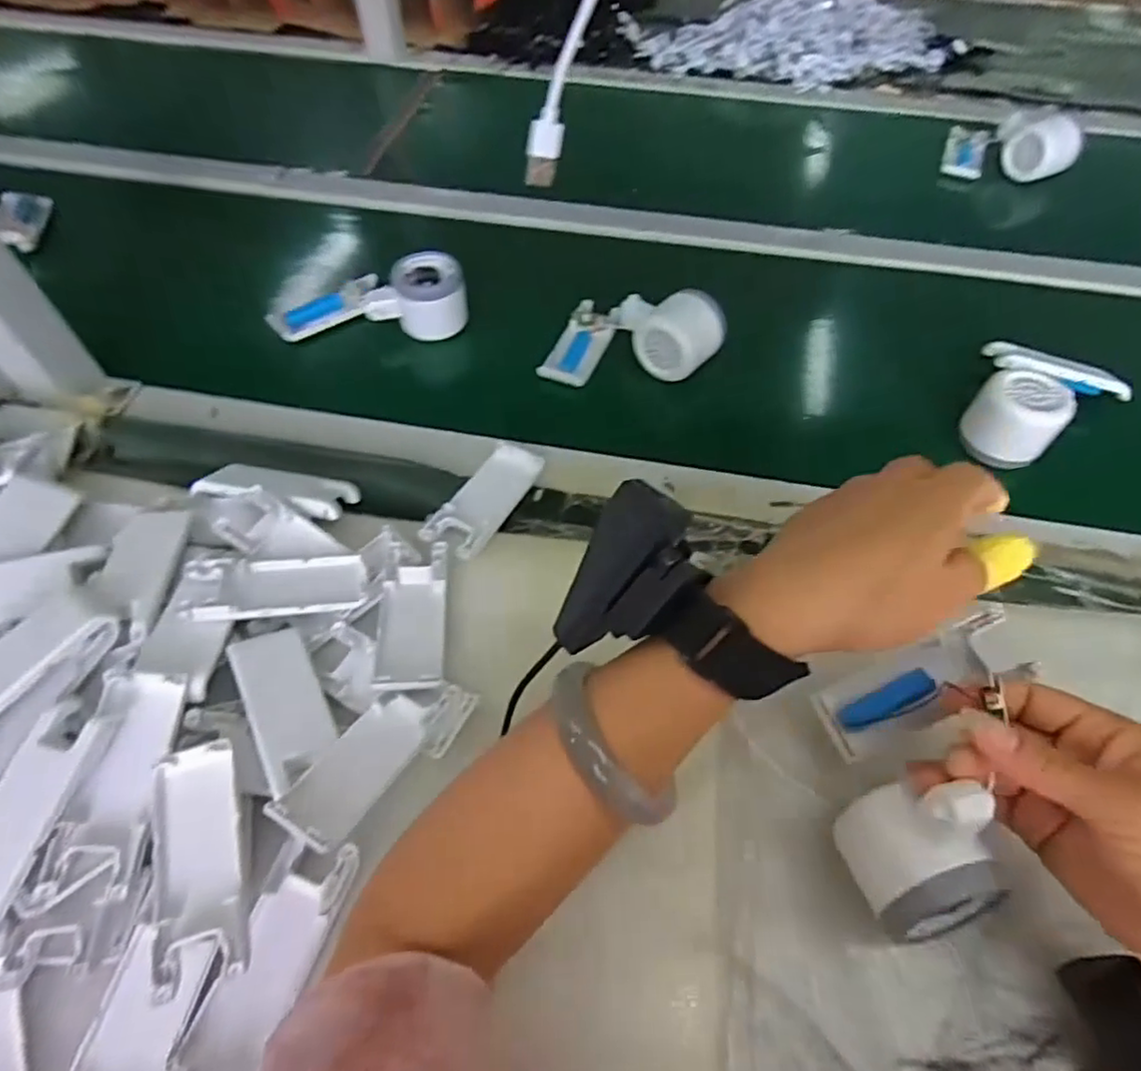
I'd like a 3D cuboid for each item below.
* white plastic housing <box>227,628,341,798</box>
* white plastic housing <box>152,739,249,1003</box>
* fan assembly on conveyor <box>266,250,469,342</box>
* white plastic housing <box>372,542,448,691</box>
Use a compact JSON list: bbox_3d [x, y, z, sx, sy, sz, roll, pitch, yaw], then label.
[{"bbox_3d":[-0.154,0.091,0.355,0.037,0.012,0.087,-26,61,-16],"label":"white plastic housing"},{"bbox_3d":[-0.175,0.152,0.309,0.038,0.015,0.101,-14,59,-10],"label":"white plastic housing"},{"bbox_3d":[-0.175,-0.210,0.574,0.165,0.052,0.066,-3,57,-3],"label":"fan assembly on conveyor"},{"bbox_3d":[-0.095,0.044,0.391,0.038,0.018,0.103,-4,57,-3],"label":"white plastic housing"}]

